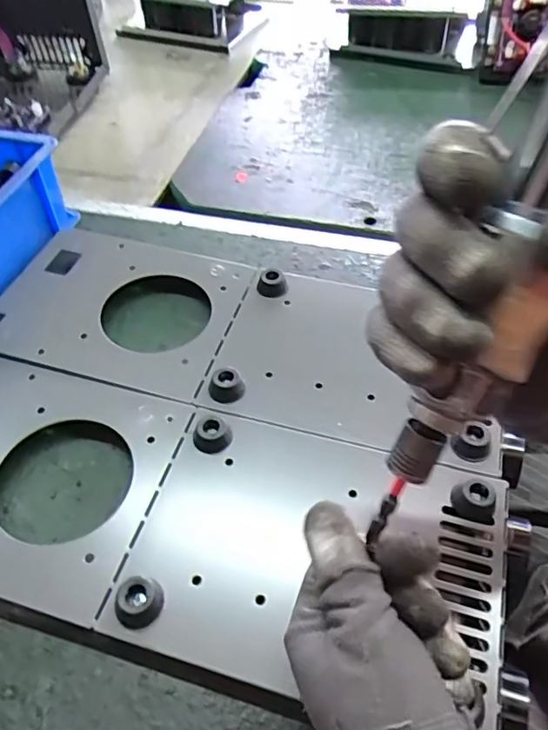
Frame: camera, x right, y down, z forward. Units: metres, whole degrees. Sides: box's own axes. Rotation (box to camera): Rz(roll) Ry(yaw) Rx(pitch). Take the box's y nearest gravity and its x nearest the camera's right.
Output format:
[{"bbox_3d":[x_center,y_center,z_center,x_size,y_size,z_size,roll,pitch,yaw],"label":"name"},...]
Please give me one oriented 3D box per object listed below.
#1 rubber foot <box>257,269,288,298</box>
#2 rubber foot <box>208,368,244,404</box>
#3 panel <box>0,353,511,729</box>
[{"bbox_3d":[-0.001,-0.066,0.451,0.022,0.015,0.020,-1,50,1],"label":"rubber foot"},{"bbox_3d":[-0.033,0.014,0.388,0.024,0.010,0.025,-1,50,1],"label":"rubber foot"},{"bbox_3d":[-0.062,0.081,0.334,0.383,0.014,0.160,9,51,8],"label":"panel"}]

